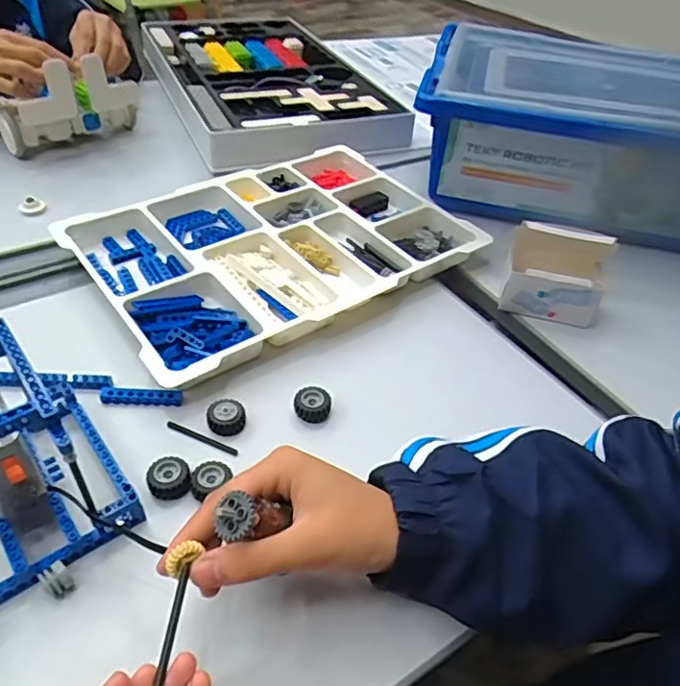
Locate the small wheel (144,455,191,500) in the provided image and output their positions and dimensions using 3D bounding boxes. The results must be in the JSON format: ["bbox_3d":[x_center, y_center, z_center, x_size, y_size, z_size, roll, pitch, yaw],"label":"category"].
[{"bbox_3d":[-0.120,0.095,0.406,0.029,0.012,0.028,2,43,-2],"label":"small wheel"}]

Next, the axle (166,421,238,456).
[{"bbox_3d":[-0.106,0.072,0.442,0.062,0.004,0.006,19,44,14],"label":"axle"}]

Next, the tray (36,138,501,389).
[{"bbox_3d":[-0.071,-0.111,0.605,0.370,0.033,0.277,-28,52,-30],"label":"tray"}]

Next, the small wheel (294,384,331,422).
[{"bbox_3d":[-0.022,0.049,0.465,0.029,0.016,0.025,9,43,5],"label":"small wheel"}]

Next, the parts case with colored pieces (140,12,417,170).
[{"bbox_3d":[-0.126,-0.424,0.928,0.291,0.051,0.575,-15,46,-19],"label":"parts case with colored pieces"}]

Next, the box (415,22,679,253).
[{"bbox_3d":[0.296,-0.241,0.706,0.396,0.150,0.240,13,43,9],"label":"box"}]

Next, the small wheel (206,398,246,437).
[{"bbox_3d":[-0.090,0.056,0.450,0.032,0.013,0.028,27,47,22],"label":"small wheel"}]

